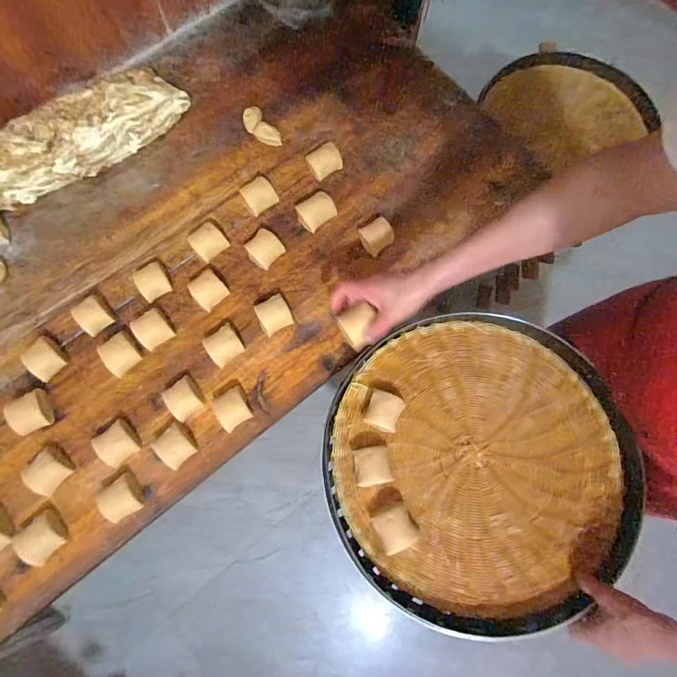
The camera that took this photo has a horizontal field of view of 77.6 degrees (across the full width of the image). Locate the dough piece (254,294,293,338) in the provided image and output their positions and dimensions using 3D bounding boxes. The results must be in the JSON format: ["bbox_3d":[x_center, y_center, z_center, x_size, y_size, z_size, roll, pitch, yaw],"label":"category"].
[{"bbox_3d":[-0.111,-0.041,0.727,0.054,0.025,0.051,-26,74,-9],"label":"dough piece"}]

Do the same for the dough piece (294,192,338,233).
[{"bbox_3d":[-0.041,-0.236,0.772,0.070,0.026,0.048,-38,77,-12],"label":"dough piece"}]

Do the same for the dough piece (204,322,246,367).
[{"bbox_3d":[-0.193,0.011,0.712,0.056,0.034,0.052,-40,77,-13],"label":"dough piece"}]

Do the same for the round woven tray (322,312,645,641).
[{"bbox_3d":[0.219,0.181,0.650,0.464,0.033,0.442,0,72,-1],"label":"round woven tray"}]

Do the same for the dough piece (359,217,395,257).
[{"bbox_3d":[0.072,-0.191,0.786,0.059,0.027,0.055,-30,75,-10],"label":"dough piece"}]

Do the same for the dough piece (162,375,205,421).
[{"bbox_3d":[-0.252,0.097,0.685,0.054,0.021,0.057,-39,77,-12],"label":"dough piece"}]

